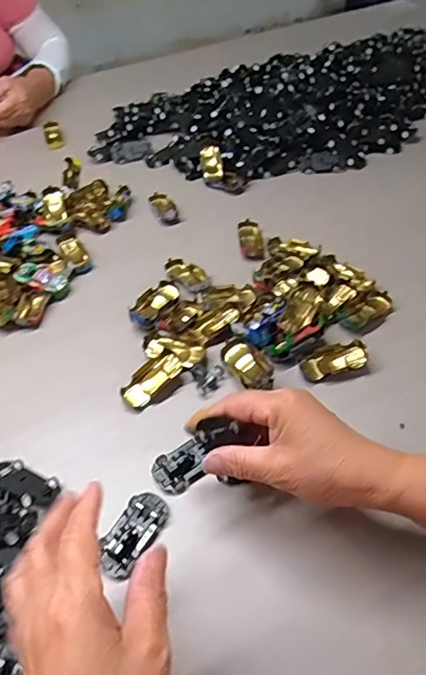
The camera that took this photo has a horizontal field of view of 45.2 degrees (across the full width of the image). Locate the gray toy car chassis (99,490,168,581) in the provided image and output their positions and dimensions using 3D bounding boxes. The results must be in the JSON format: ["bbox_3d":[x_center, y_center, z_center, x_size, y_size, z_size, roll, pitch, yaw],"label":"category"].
[{"bbox_3d":[-0.061,0.146,0.387,0.032,0.016,0.065,19,52,23],"label":"gray toy car chassis"}]

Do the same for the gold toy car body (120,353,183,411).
[{"bbox_3d":[-0.056,0.041,0.482,0.063,0.012,0.041,-36,53,-24],"label":"gold toy car body"}]

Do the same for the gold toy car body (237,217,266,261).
[{"bbox_3d":[0.046,-0.119,0.630,0.029,0.015,0.068,-6,47,2],"label":"gold toy car body"}]

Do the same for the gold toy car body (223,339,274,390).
[{"bbox_3d":[0.032,0.023,0.479,0.031,0.022,0.067,-25,49,-16],"label":"gold toy car body"}]

